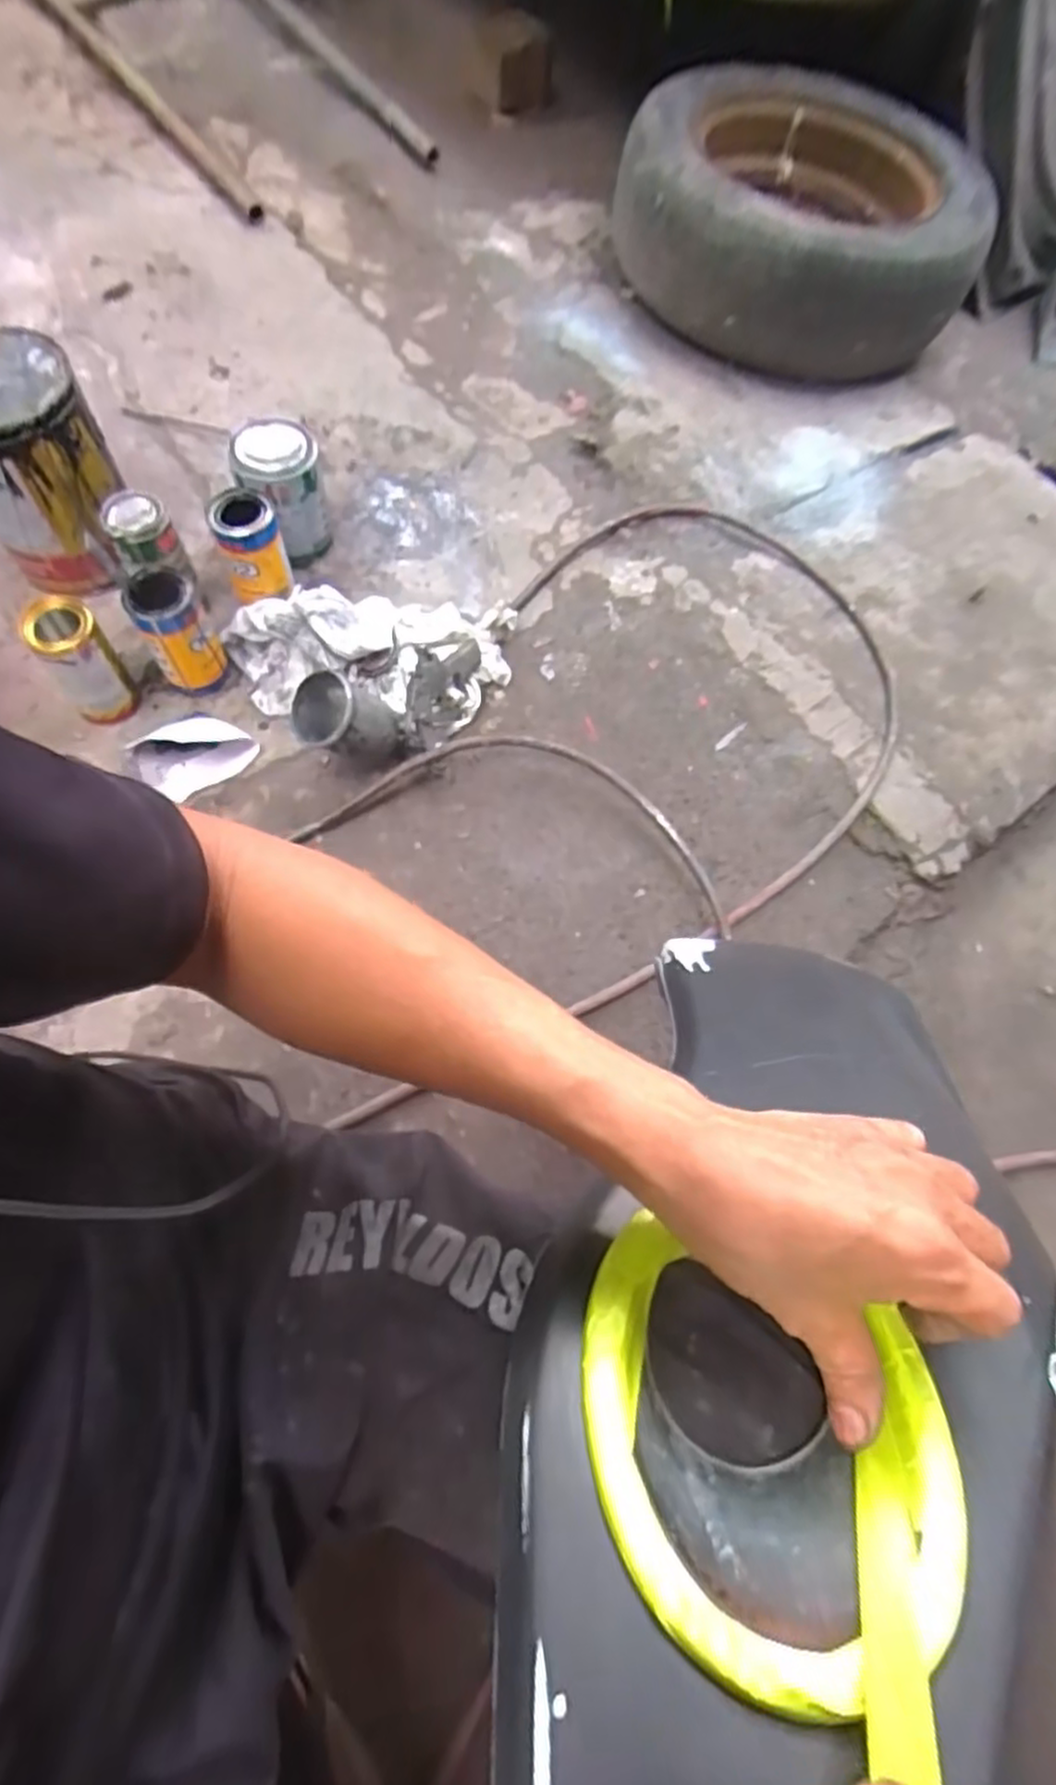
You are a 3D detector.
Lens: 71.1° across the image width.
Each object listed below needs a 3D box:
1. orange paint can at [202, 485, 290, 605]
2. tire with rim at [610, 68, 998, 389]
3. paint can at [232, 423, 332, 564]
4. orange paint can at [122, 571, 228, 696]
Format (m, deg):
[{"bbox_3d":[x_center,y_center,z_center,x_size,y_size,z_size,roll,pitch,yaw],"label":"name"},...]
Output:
[{"bbox_3d":[-0.327,-0.408,0.879,0.073,0.128,0.080,1,68,-3],"label":"orange paint can"},{"bbox_3d":[0.435,-1.103,1.214,0.562,0.188,0.514,13,68,2],"label":"tire with rim"},{"bbox_3d":[-0.301,-0.500,0.924,0.092,0.140,0.101,1,68,-3],"label":"paint can"},{"bbox_3d":[-0.395,-0.292,0.838,0.073,0.131,0.081,-28,72,-14],"label":"orange paint can"}]

